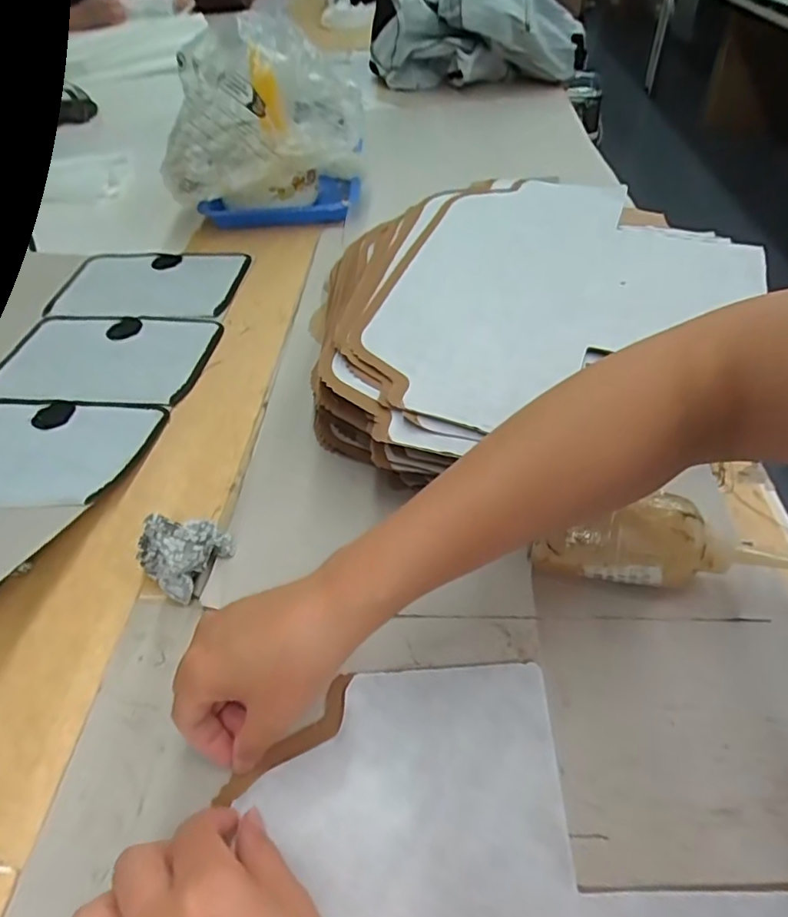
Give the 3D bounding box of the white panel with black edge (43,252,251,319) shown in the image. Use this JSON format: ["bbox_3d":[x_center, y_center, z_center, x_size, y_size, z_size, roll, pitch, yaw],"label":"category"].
[{"bbox_3d":[-0.297,-0.217,0.707,0.225,0.005,0.144,4,47,9],"label":"white panel with black edge"}]

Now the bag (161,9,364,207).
[{"bbox_3d":[-0.169,-0.413,0.712,0.227,0.185,0.121,-25,50,-17],"label":"bag"}]

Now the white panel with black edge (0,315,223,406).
[{"bbox_3d":[-0.304,-0.108,0.611,0.216,0.016,0.136,3,47,8],"label":"white panel with black edge"}]

